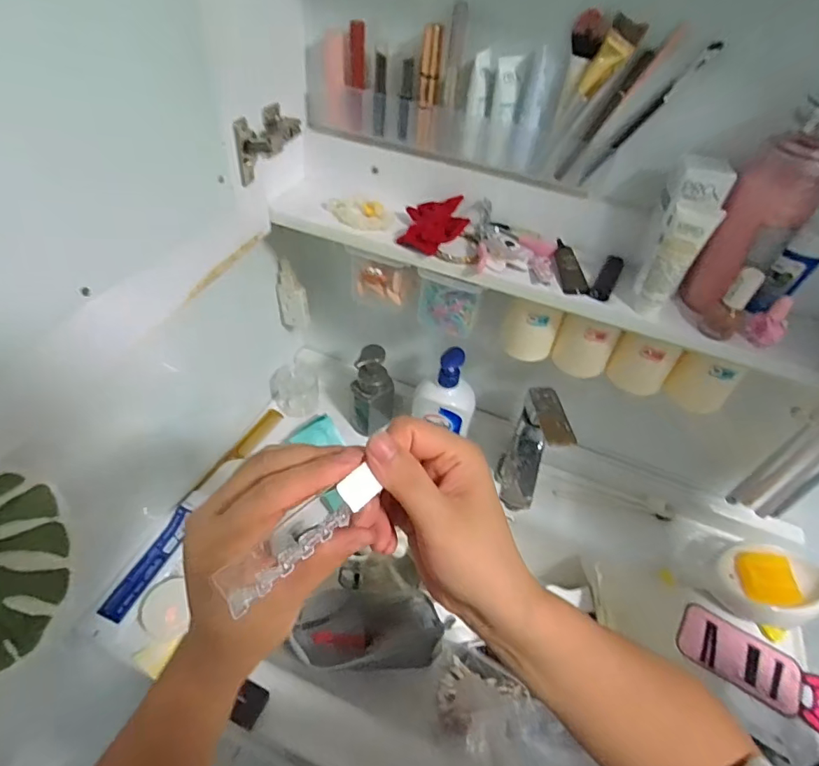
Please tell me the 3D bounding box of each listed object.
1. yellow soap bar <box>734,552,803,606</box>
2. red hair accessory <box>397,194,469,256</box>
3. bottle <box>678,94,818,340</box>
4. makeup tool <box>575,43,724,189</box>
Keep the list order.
[{"bbox_3d":[0.455,0.250,0.626,0.065,0.013,0.062,-5,83,17],"label":"yellow soap bar"},{"bbox_3d":[0.027,-0.173,0.532,0.069,0.035,0.090,11,46,3],"label":"red hair accessory"},{"bbox_3d":[0.297,-0.134,0.421,0.067,0.180,0.059,33,51,22],"label":"bottle"},{"bbox_3d":[0.215,-0.243,0.453,0.011,0.147,0.010,32,43,-17],"label":"makeup tool"}]

